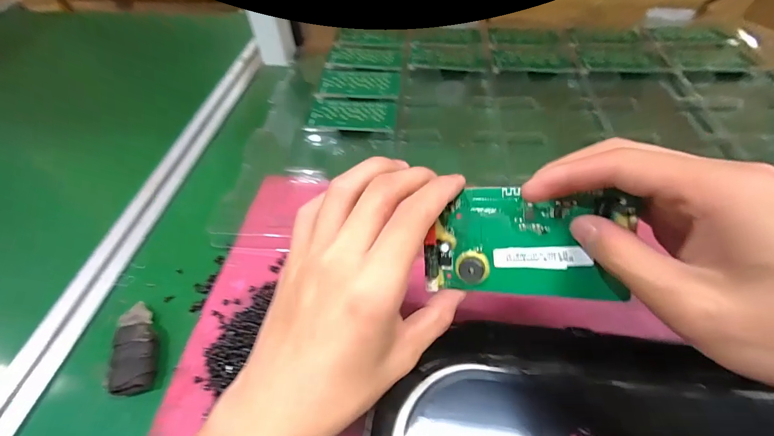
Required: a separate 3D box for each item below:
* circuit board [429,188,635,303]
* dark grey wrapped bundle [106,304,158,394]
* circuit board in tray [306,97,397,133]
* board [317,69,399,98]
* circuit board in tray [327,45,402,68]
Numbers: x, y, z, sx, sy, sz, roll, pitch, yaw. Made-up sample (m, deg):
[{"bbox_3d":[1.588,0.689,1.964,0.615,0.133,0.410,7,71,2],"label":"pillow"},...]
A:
[{"bbox_3d":[0.071,0.014,0.200,0.101,0.059,0.009,0,12,20],"label":"circuit board"},{"bbox_3d":[-0.195,0.098,0.291,0.027,0.022,0.073,-15,55,-6],"label":"dark grey wrapped bundle"},{"bbox_3d":[-0.042,-0.128,0.462,0.104,0.006,0.068,0,55,5],"label":"circuit board in tray"},{"bbox_3d":[-0.036,-0.183,0.508,0.106,0.005,0.063,3,56,7],"label":"board"},{"bbox_3d":[-0.030,-0.237,0.552,0.106,0.007,0.053,4,56,7],"label":"circuit board in tray"}]

